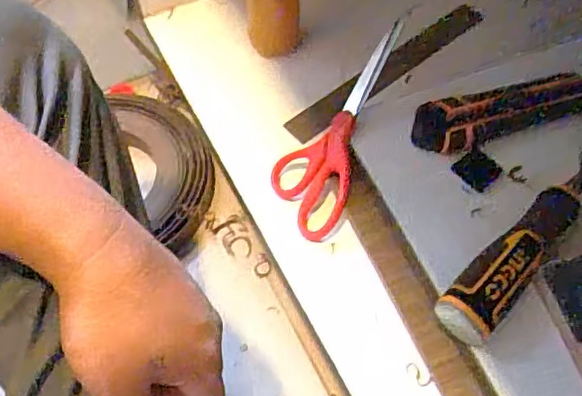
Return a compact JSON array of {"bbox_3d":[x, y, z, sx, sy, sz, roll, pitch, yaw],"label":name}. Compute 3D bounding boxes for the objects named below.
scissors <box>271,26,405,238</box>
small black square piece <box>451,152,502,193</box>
[{"bbox_3d":[0.038,-0.057,0.483,0.066,0.017,0.175,27,95,17],"label":"scissors"},{"bbox_3d":[0.143,-0.021,0.462,0.026,0.009,0.030,-40,65,-21],"label":"small black square piece"}]

